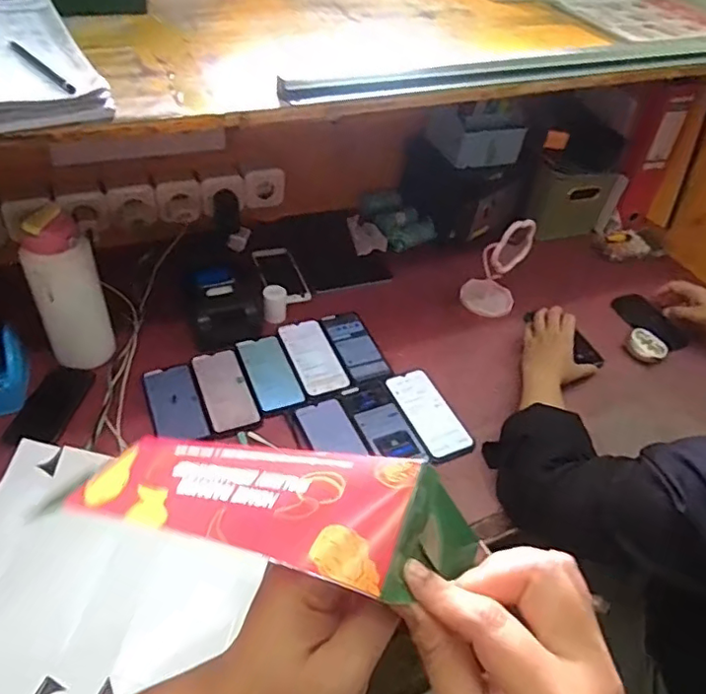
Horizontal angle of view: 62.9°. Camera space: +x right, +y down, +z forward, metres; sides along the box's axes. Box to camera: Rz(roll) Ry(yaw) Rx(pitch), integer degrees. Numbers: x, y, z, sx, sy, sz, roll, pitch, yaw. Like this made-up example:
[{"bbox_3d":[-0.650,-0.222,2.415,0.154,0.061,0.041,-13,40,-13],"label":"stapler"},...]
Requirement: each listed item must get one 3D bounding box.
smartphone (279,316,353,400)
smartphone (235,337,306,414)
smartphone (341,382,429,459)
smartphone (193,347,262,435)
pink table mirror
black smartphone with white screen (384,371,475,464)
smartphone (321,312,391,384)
[{"bbox_3d":[-0.066,0.015,0.961,0.077,0.006,0.173,-14,48,-21],"label":"smartphone"},{"bbox_3d":[-0.133,0.041,0.920,0.073,0.008,0.152,-13,48,-20],"label":"smartphone"},{"bbox_3d":[0.044,0.119,0.878,0.079,0.015,0.151,-13,48,-20],"label":"smartphone"},{"bbox_3d":[-0.198,0.066,0.891,0.076,0.012,0.152,-15,48,-22],"label":"smartphone"},{"bbox_3d":[0.268,-0.157,1.060,0.097,0.181,0.105,17,45,10],"label":"pink table mirror"},{"bbox_3d":[0.119,0.101,0.905,0.087,0.011,0.168,-12,48,-20],"label":"black smartphone with white screen"},{"bbox_3d":[0.003,-0.003,0.986,0.073,0.005,0.163,-12,47,-19],"label":"smartphone"}]

